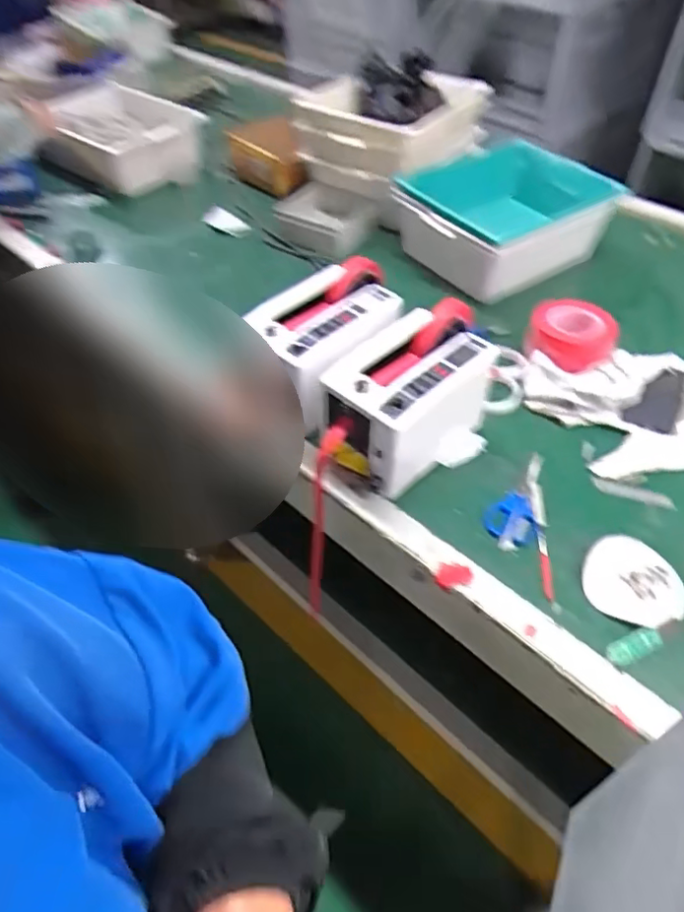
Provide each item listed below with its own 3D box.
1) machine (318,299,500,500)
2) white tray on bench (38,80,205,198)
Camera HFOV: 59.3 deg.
[{"bbox_3d":[0.093,-0.073,0.829,0.246,0.159,0.149,-35,56,-27],"label":"machine"},{"bbox_3d":[-0.509,-0.714,1.364,0.321,0.161,0.255,20,52,18],"label":"white tray on bench"}]

